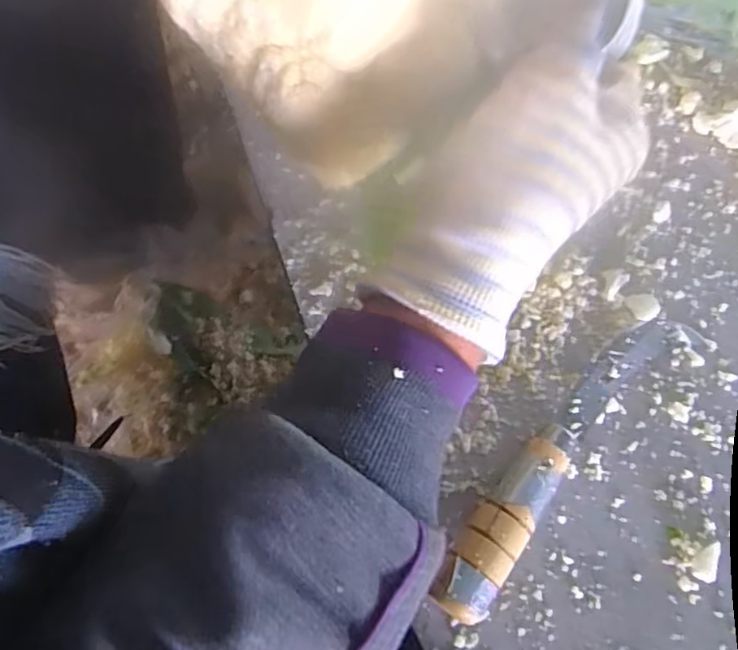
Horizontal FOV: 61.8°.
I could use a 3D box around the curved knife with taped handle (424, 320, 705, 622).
[{"bbox_3d":[0.091,0.056,0.283,0.028,0.033,0.177,41,81,12],"label":"curved knife with taped handle"}]

